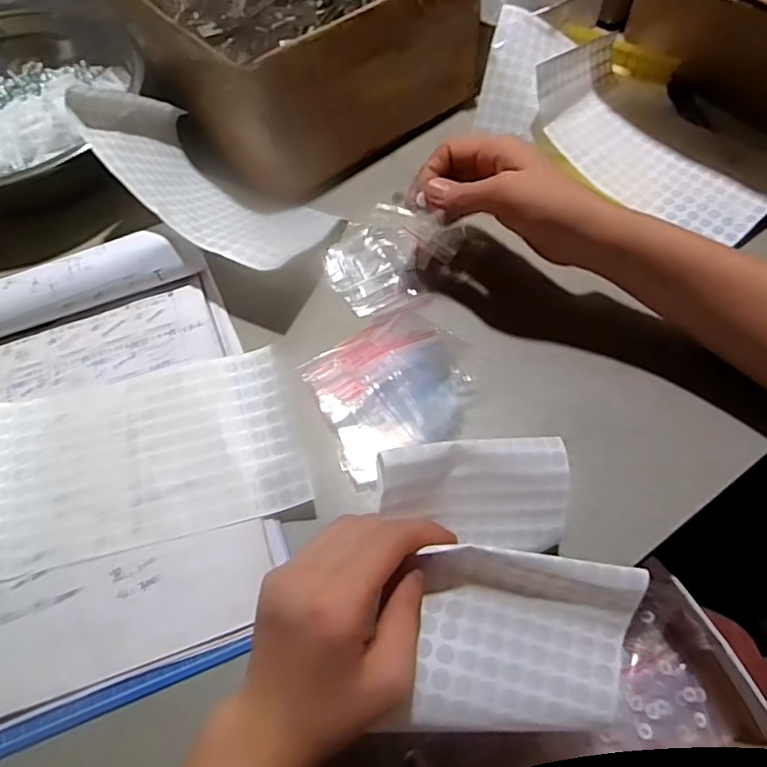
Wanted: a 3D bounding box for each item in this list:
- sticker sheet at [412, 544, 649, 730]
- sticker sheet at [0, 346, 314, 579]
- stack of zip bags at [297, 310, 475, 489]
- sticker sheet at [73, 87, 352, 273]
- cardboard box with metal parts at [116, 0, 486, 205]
[{"bbox_3d":[0.075,0.133,0.289,0.110,0.034,0.081,4,65,1],"label":"sticker sheet"},{"bbox_3d":[-0.171,0.048,0.382,0.220,0.022,0.122,-13,62,-5],"label":"sticker sheet"},{"bbox_3d":[0.007,0.000,0.417,0.119,0.015,0.105,-29,64,-13],"label":"stack of zip bags"},{"bbox_3d":[-0.141,-0.167,0.459,0.205,0.083,0.113,33,66,16],"label":"sticker sheet"},{"bbox_3d":[-0.104,-0.369,0.549,0.275,0.120,0.323,-34,65,-16],"label":"cardboard box with metal parts"}]

